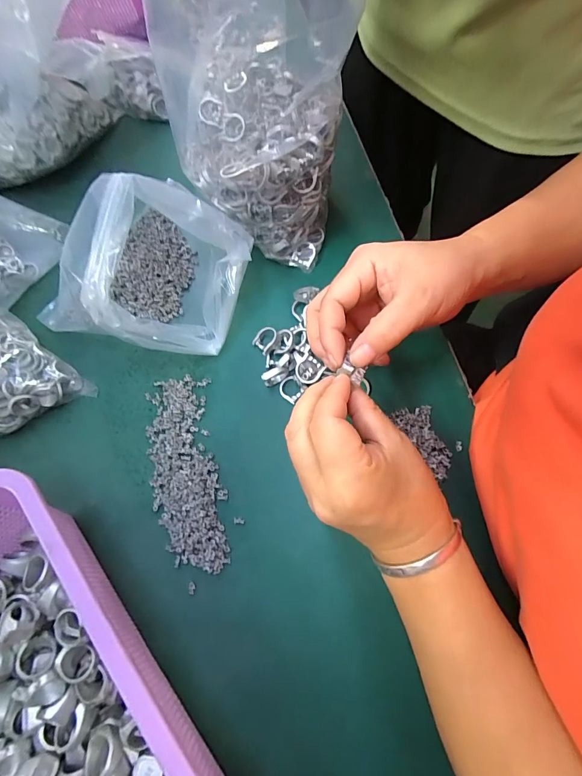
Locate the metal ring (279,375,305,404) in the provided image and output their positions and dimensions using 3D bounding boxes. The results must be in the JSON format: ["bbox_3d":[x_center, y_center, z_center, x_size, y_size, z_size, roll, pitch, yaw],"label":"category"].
[{"bbox_3d":[0.000,0.000,0.329,0.023,0.004,0.022,-5,73,16],"label":"metal ring"}]

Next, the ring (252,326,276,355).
[{"bbox_3d":[-0.024,-0.046,0.344,0.024,0.006,0.021,-51,58,7],"label":"ring"}]

